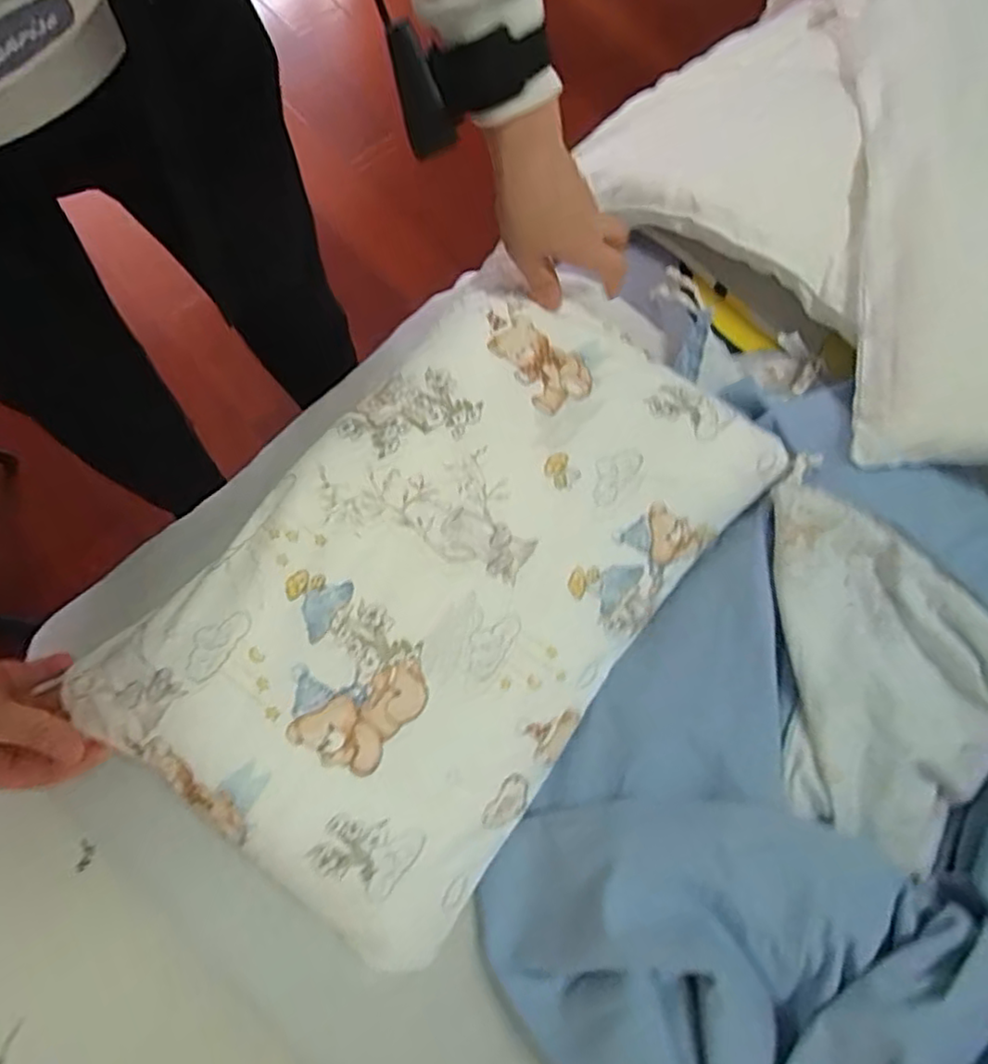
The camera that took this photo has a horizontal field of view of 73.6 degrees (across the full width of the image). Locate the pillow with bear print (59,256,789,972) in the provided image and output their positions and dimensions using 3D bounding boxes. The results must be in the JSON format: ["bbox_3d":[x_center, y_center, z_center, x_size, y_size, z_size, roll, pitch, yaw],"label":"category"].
[{"bbox_3d":[-0.024,0.019,0.458,0.270,0.063,0.448,37,75,9],"label":"pillow with bear print"}]

